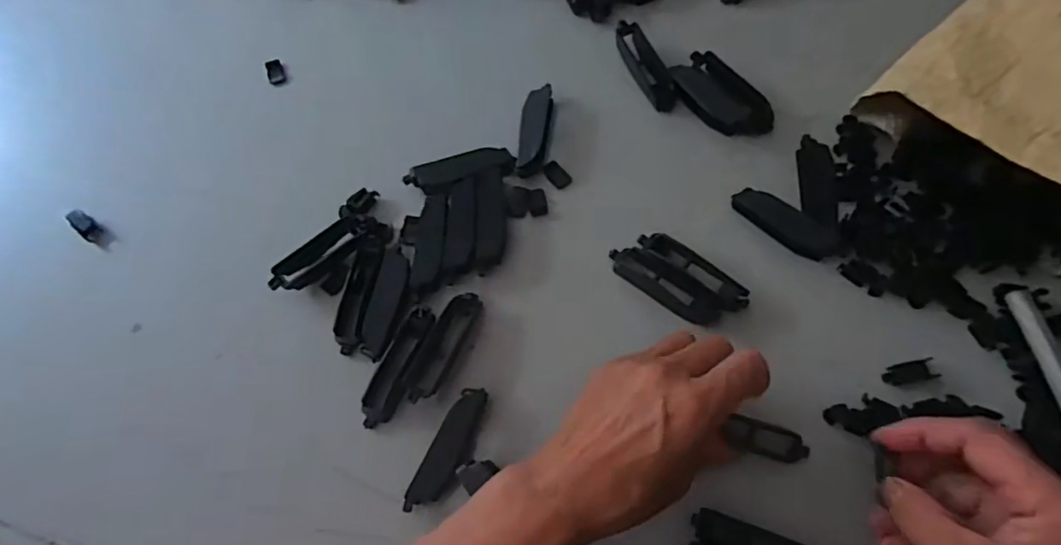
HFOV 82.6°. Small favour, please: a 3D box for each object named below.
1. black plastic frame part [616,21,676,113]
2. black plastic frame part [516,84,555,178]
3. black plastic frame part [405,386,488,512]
[{"bbox_3d":[0.084,-0.150,0.441,0.018,0.019,0.072,-23,68,-7],"label":"black plastic frame part"},{"bbox_3d":[0.003,-0.099,0.424,0.020,0.017,0.069,6,67,5],"label":"black plastic frame part"},{"bbox_3d":[-0.046,0.100,0.342,0.021,0.006,0.073,31,73,-19],"label":"black plastic frame part"}]

